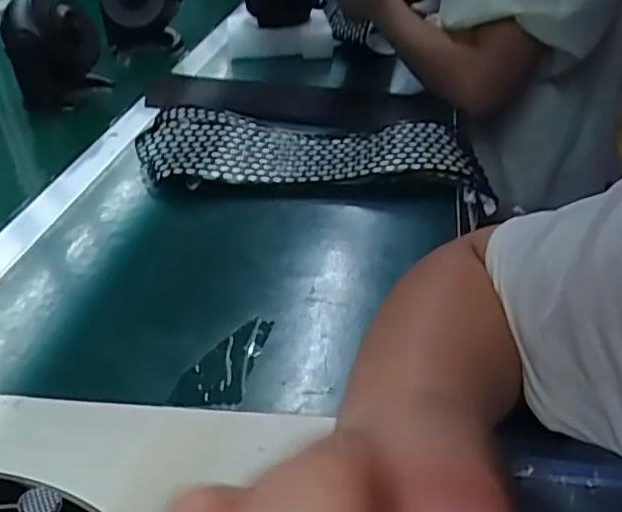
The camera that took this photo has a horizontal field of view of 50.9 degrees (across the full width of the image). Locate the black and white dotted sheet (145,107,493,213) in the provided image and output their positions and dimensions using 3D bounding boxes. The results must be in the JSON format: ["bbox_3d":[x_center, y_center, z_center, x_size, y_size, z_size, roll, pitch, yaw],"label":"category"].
[{"bbox_3d":[-0.005,-0.102,0.646,0.352,0.038,0.124,7,34,13],"label":"black and white dotted sheet"}]

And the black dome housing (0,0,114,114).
[{"bbox_3d":[-0.327,-0.270,0.839,0.113,0.134,0.086,-15,35,-18],"label":"black dome housing"}]

